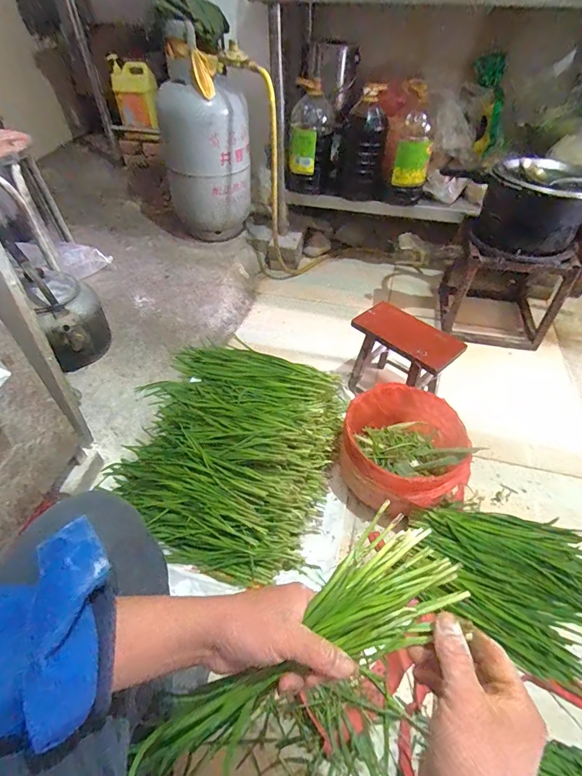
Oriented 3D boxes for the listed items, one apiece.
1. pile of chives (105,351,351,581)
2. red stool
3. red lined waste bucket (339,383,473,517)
[{"bbox_3d":[-0.151,0.099,1.048,0.533,0.147,0.678,7,48,6],"label":"pile of chives"},{"bbox_3d":[0.308,-0.066,1.134,0.273,0.246,0.179,36,56,28],"label":"red stool"},{"bbox_3d":[0.277,0.152,0.967,0.292,0.165,0.286,0,47,0],"label":"red lined waste bucket"}]

